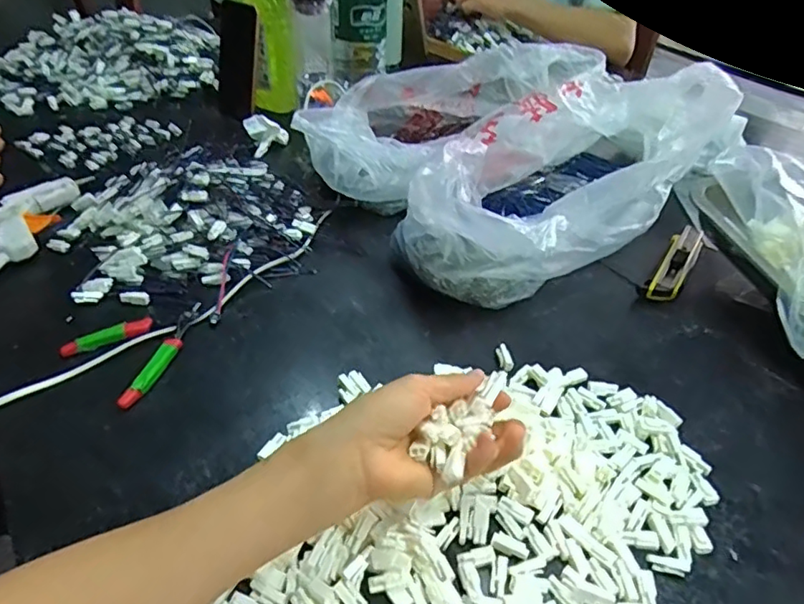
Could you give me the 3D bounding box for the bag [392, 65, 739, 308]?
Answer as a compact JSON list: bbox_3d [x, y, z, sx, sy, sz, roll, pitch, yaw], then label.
[{"bbox_3d":[0.172,-0.130,0.636,0.400,0.141,0.198,-31,50,-33],"label":"bag"}]

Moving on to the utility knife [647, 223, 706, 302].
[{"bbox_3d":[0.299,-0.041,0.624,0.031,0.026,0.140,24,44,25],"label":"utility knife"}]

